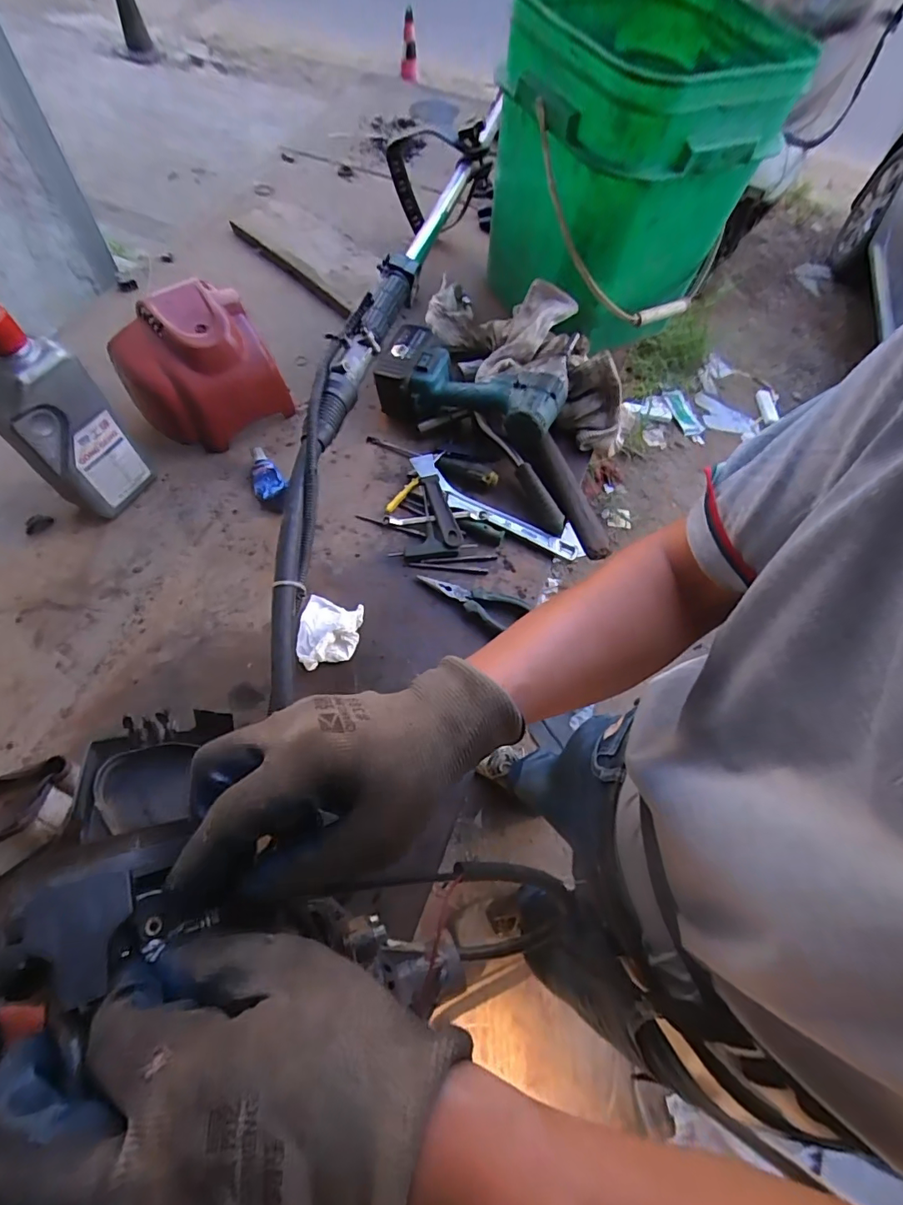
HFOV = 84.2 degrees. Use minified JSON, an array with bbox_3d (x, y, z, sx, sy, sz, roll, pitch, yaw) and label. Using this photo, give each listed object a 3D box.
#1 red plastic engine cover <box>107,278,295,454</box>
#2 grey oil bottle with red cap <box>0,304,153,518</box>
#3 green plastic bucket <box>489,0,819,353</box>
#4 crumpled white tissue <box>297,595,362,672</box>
[{"bbox_3d":[-0.328,-0.302,0.656,0.180,0.131,0.140,-29,70,-18],"label":"red plastic engine cover"},{"bbox_3d":[-0.423,-0.192,0.546,0.073,0.227,0.101,42,67,14],"label":"grey oil bottle with red cap"},{"bbox_3d":[0.229,-0.571,0.682,0.300,0.312,0.286,3,64,-5],"label":"green plastic bucket"},{"bbox_3d":[-0.140,0.034,0.568,0.070,0.030,0.091,8,64,-3],"label":"crumpled white tissue"}]

